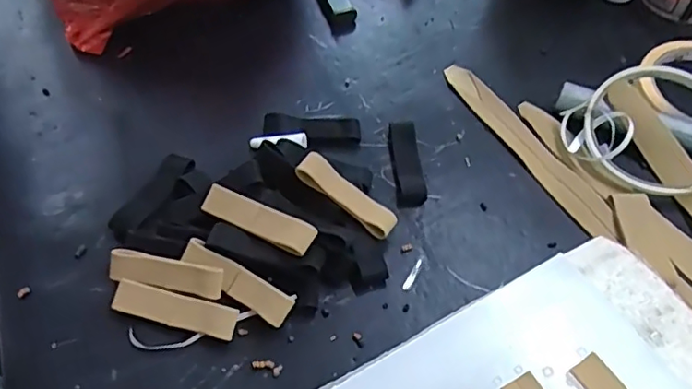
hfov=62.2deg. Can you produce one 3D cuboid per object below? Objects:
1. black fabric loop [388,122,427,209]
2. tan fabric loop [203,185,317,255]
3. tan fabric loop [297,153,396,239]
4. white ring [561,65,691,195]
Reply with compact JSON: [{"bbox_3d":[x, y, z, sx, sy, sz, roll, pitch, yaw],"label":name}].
[{"bbox_3d":[0.037,-0.020,0.351,0.017,0.007,0.060,-3,54,-3],"label":"black fabric loop"},{"bbox_3d":[-0.045,0.014,0.298,0.061,0.013,0.015,22,56,15],"label":"tan fabric loop"},{"bbox_3d":[0.001,0.000,0.312,0.060,0.007,0.016,38,60,2],"label":"tan fabric loop"},{"bbox_3d":[0.191,-0.041,0.348,0.085,0.010,0.088,38,78,20],"label":"white ring"}]

